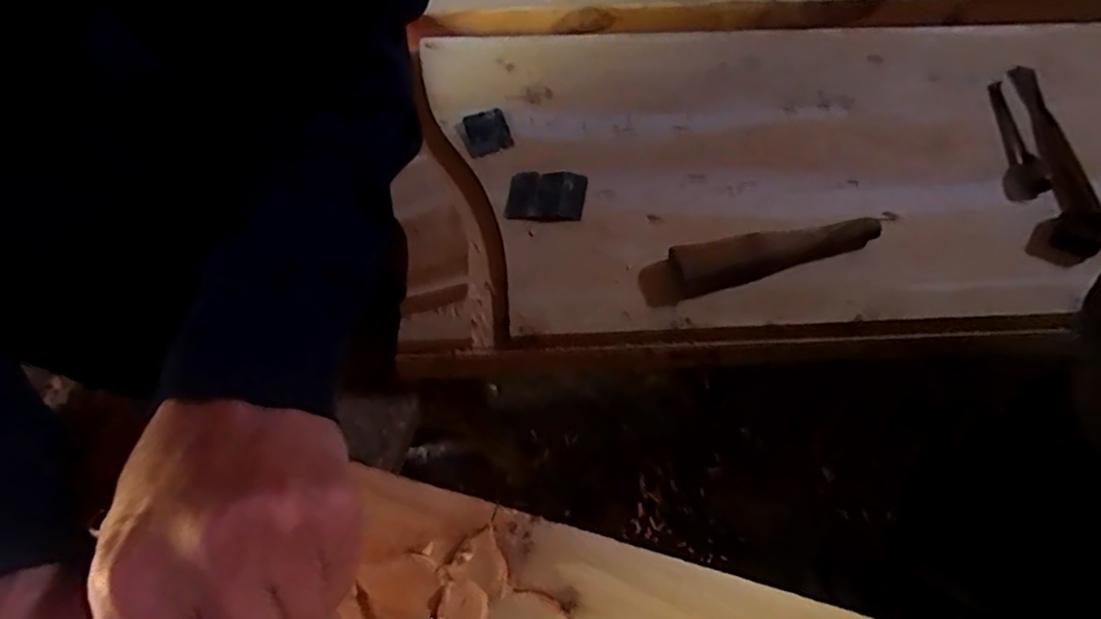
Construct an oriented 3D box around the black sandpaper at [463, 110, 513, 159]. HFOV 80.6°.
[{"bbox_3d":[-0.089,-0.247,0.906,0.060,0.012,0.072,-19,60,-3],"label":"black sandpaper"}]

